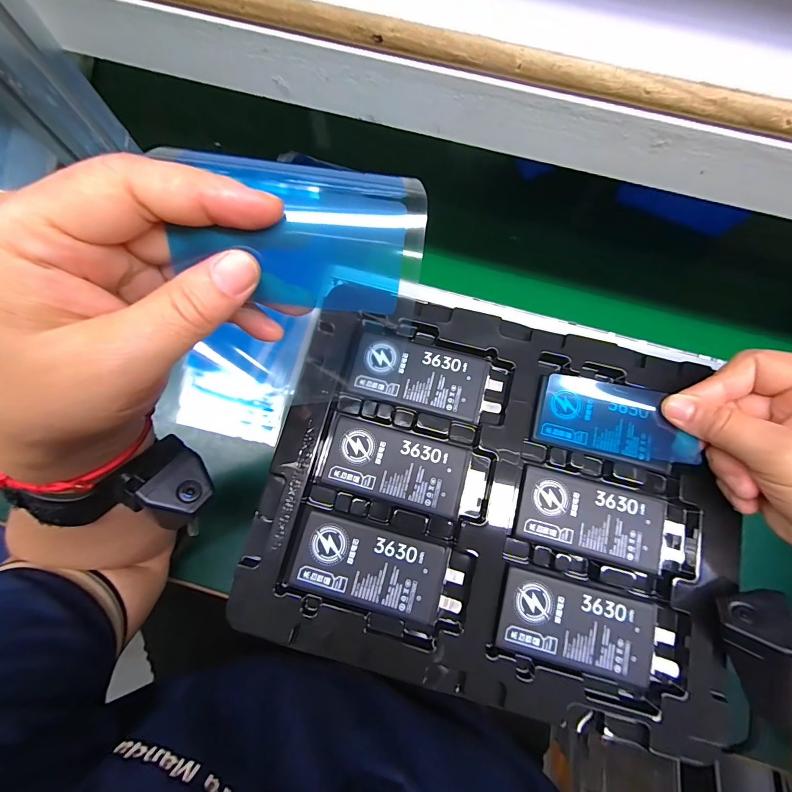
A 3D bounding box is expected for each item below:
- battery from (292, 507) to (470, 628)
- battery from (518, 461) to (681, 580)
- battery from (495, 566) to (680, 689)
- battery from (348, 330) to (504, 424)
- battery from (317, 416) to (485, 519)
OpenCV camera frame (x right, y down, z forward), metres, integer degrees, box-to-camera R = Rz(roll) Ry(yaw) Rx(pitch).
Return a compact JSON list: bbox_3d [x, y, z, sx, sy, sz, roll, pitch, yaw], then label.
[{"bbox_3d":[-0.010,0.099,0.217,0.094,0.004,0.043,15,75,4],"label":"battery"},{"bbox_3d":[0.120,0.074,0.224,0.094,0.005,0.043,15,75,4],"label":"battery"},{"bbox_3d":[0.107,0.129,0.212,0.095,0.005,0.042,14,75,4],"label":"battery"},{"bbox_3d":[0.020,-0.013,0.242,0.094,0.004,0.044,16,75,5],"label":"battery"},{"bbox_3d":[0.006,0.043,0.230,0.094,0.004,0.043,14,75,4],"label":"battery"}]

